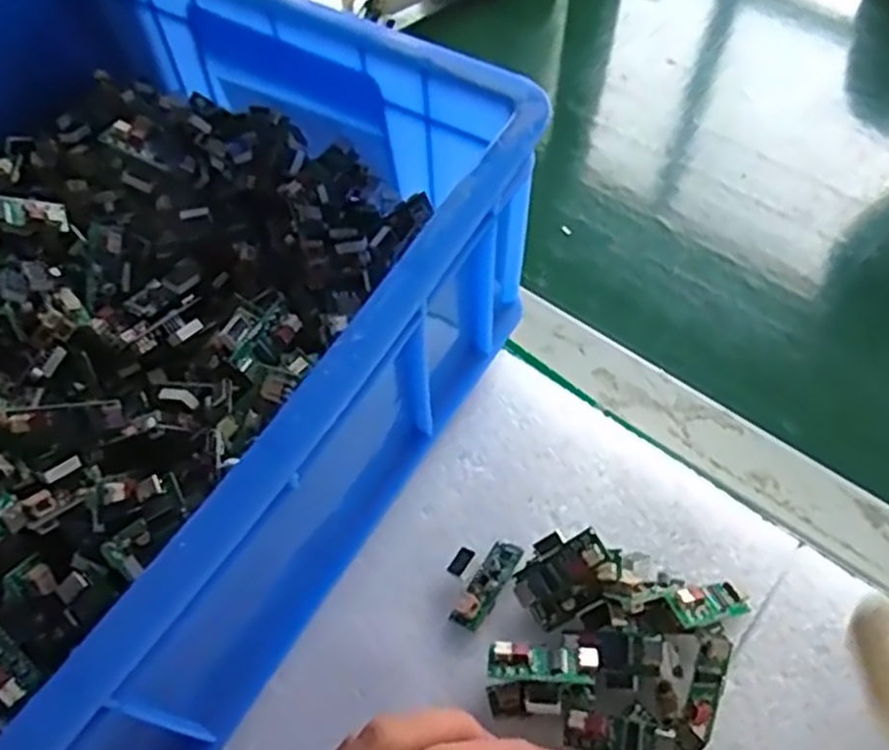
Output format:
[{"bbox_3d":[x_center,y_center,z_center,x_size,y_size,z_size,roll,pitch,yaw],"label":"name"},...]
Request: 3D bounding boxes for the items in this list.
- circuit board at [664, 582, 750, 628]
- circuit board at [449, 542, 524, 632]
[{"bbox_3d":[0.101,0.087,0.294,0.037,0.007,0.014,3,53,-34],"label":"circuit board"},{"bbox_3d":[0.018,0.084,0.310,0.013,0.007,0.038,30,63,18],"label":"circuit board"}]

